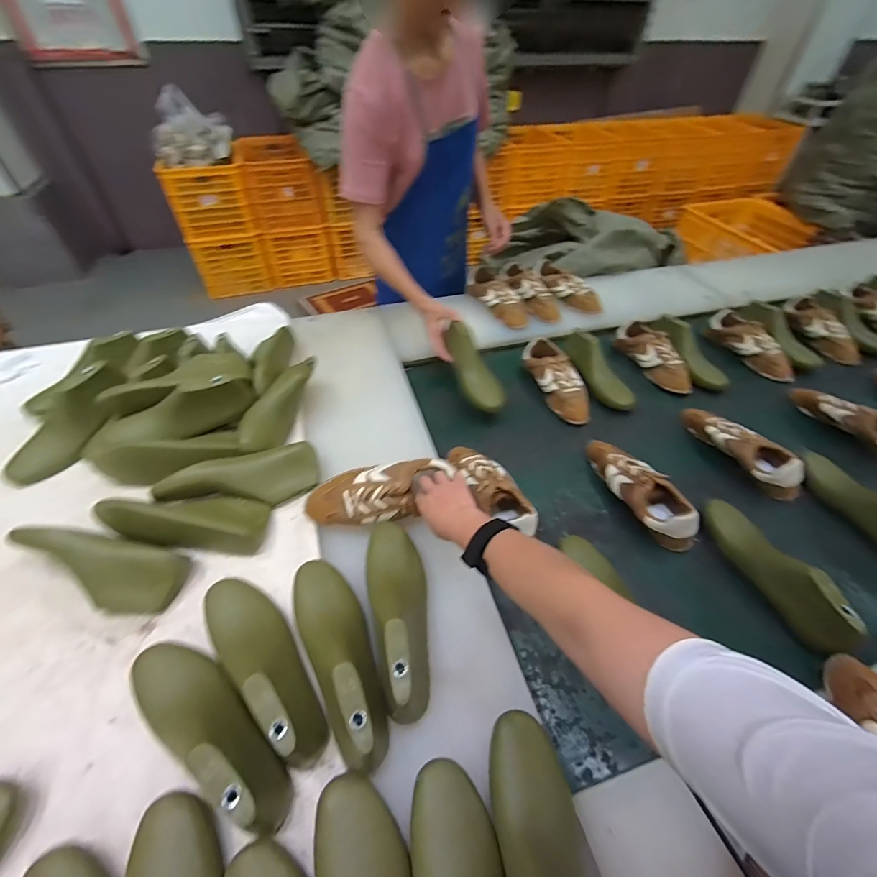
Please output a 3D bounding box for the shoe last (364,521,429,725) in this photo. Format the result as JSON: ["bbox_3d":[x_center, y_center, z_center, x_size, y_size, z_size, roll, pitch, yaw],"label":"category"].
[{"bbox_3d":[-0.052,0.217,0.530,0.079,0.091,0.257,-8,49,-7],"label":"shoe last"}]

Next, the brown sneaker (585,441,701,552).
[{"bbox_3d":[0.364,0.087,0.739,0.081,0.078,0.244,-18,51,-15],"label":"brown sneaker"}]

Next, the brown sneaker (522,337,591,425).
[{"bbox_3d":[0.282,-0.143,0.933,0.099,0.071,0.237,-17,50,-13],"label":"brown sneaker"}]

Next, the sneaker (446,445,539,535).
[{"bbox_3d":[0.086,0.088,0.715,0.090,0.077,0.223,-25,53,-20],"label":"sneaker"}]

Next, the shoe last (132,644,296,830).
[{"bbox_3d":[-0.258,0.309,0.443,0.252,0.081,0.079,25,53,21],"label":"shoe last"}]

